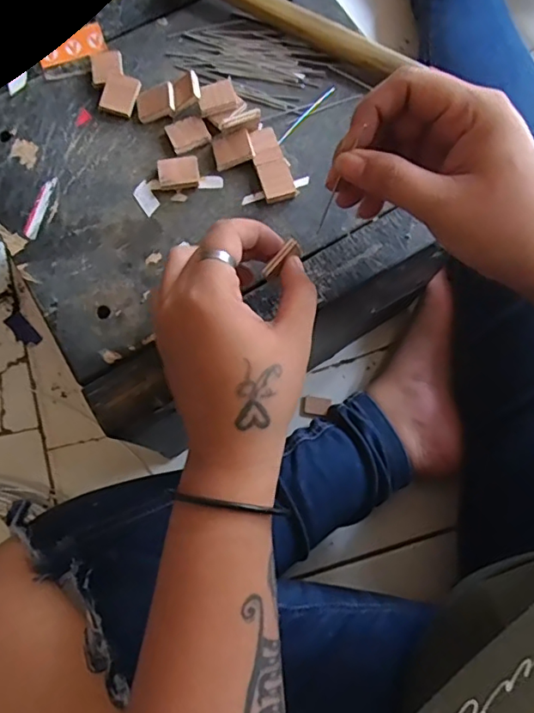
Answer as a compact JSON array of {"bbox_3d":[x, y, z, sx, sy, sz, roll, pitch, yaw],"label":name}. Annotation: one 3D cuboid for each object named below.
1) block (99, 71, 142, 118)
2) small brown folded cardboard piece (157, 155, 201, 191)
[{"bbox_3d":[-0.095,-0.171,0.344,0.022,0.007,0.026,16,77,3],"label":"block"},{"bbox_3d":[-0.055,-0.116,0.332,0.025,0.004,0.020,-10,77,-3],"label":"small brown folded cardboard piece"}]

